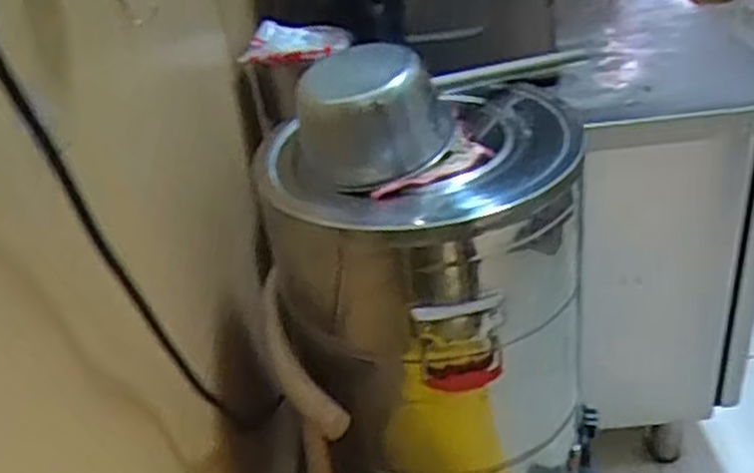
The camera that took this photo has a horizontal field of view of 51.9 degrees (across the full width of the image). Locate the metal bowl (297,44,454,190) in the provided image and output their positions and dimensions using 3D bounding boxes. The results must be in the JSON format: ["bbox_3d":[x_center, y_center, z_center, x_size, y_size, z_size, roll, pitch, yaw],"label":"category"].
[{"bbox_3d":[-0.002,-0.138,0.855,0.162,0.127,0.162,-6,33,4],"label":"metal bowl"}]

